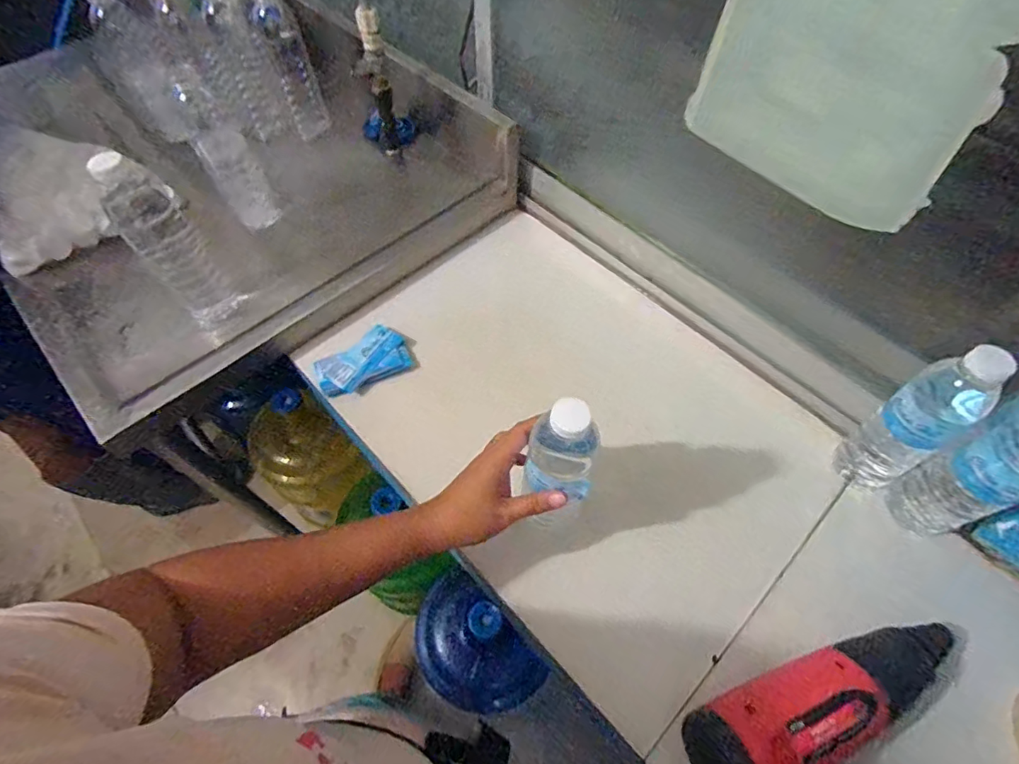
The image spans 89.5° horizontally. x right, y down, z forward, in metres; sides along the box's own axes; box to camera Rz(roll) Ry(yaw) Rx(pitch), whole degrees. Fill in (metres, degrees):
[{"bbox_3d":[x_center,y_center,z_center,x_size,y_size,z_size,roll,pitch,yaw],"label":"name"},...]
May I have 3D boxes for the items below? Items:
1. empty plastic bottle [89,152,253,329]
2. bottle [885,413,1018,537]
[{"bbox_3d":[-0.371,-0.150,0.565,0.064,0.202,0.062,-39,67,-22],"label":"empty plastic bottle"},{"bbox_3d":[0.451,0.086,0.481,0.067,0.199,0.067,-16,60,-11],"label":"bottle"}]

